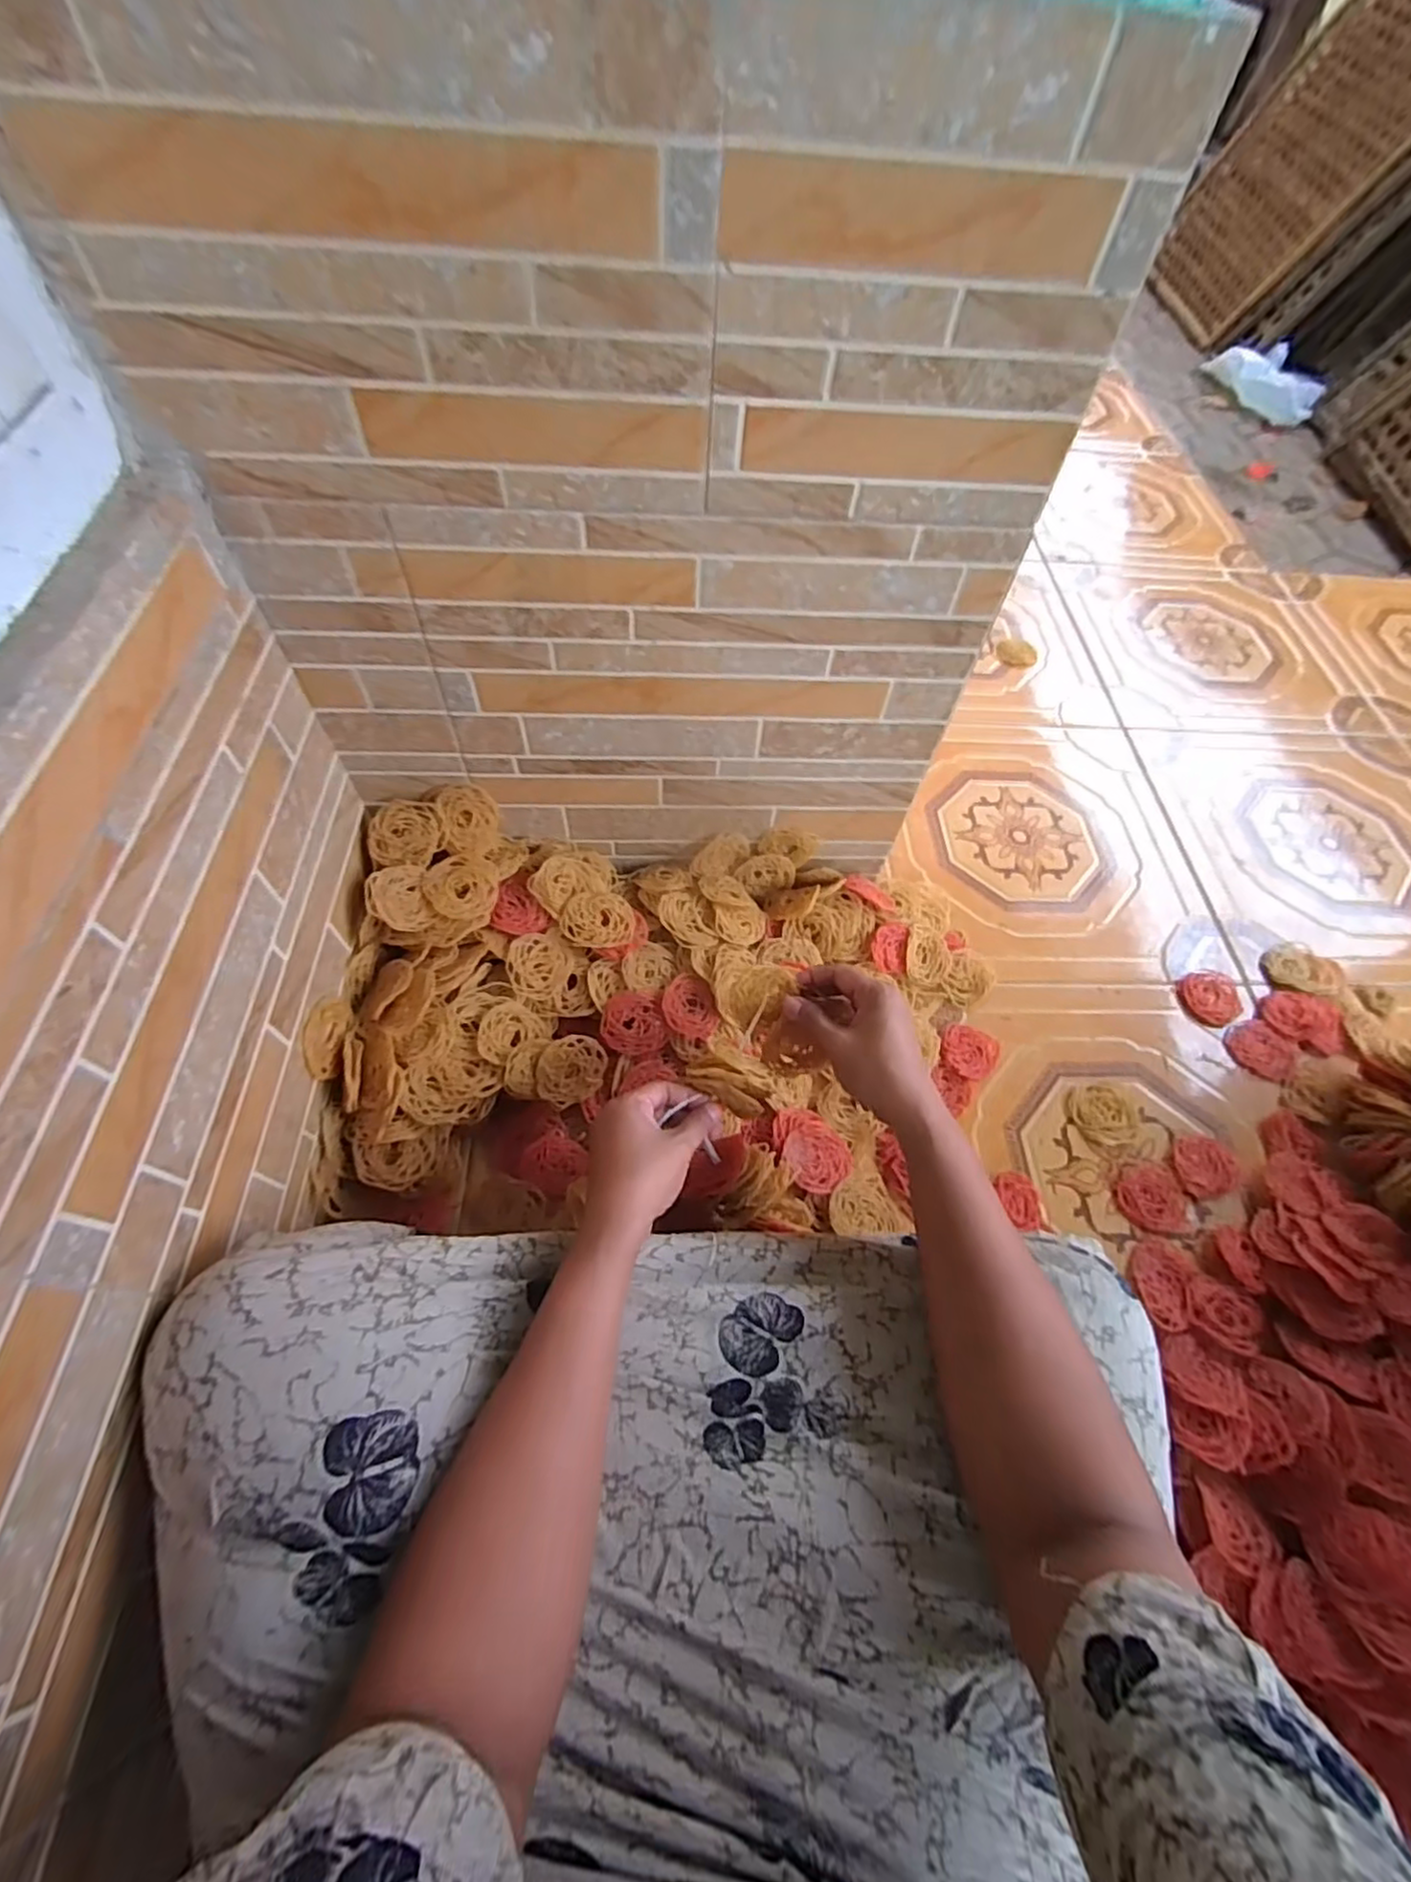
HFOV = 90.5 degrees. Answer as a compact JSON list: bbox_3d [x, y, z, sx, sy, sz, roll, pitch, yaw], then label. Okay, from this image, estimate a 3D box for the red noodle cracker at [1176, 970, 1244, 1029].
[{"bbox_3d":[0.531,0.058,0.734,0.063,0.008,0.062,-29,65,-19],"label":"red noodle cracker"}]

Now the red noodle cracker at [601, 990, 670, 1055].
[{"bbox_3d":[-0.064,0.072,0.627,0.058,0.008,0.058,5,74,-17],"label":"red noodle cracker"}]

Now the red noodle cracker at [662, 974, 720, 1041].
[{"bbox_3d":[-0.014,0.059,0.636,0.048,0.016,0.061,-12,61,-11],"label":"red noodle cracker"}]

